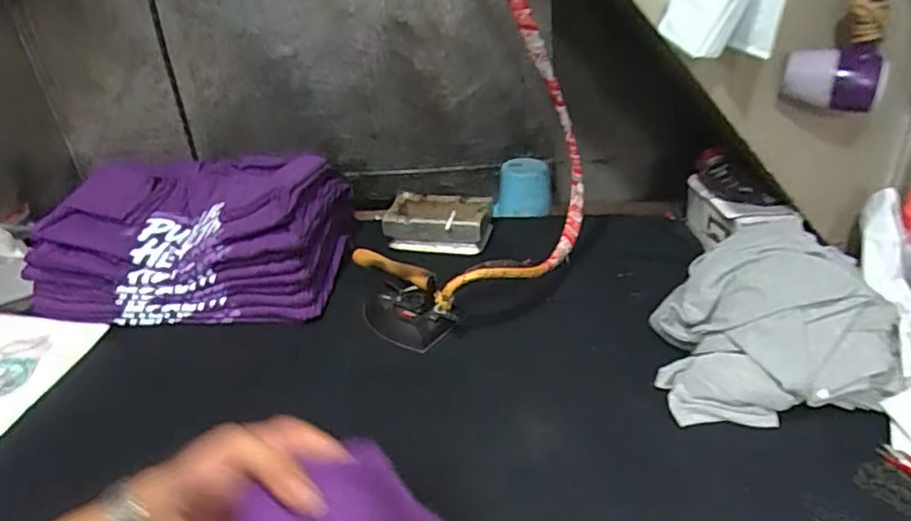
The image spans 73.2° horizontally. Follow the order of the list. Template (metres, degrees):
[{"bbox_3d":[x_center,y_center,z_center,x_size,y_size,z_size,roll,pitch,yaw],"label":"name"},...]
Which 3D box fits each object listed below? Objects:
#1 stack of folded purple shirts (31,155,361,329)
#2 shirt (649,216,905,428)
[{"bbox_3d":[-0.496,-0.049,1.223,0.537,0.195,0.333,-2,31,5],"label":"stack of folded purple shirts"},{"bbox_3d":[0.458,0.068,0.943,0.322,0.149,0.325,-5,31,-1],"label":"shirt"}]

